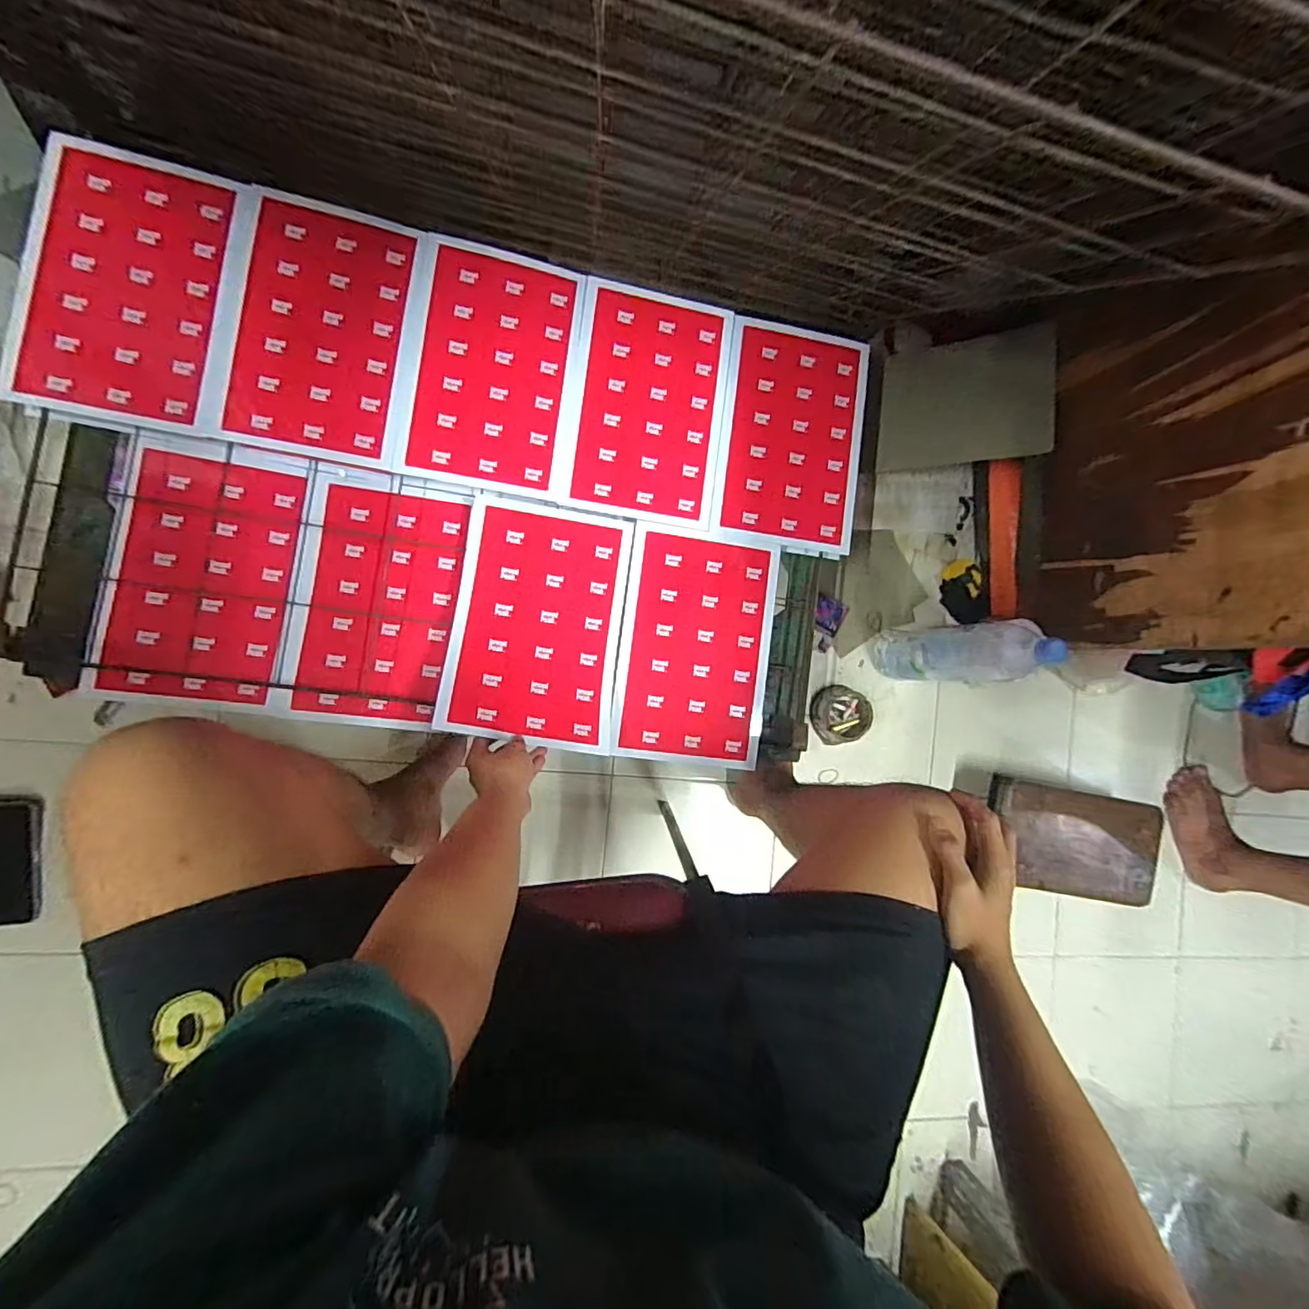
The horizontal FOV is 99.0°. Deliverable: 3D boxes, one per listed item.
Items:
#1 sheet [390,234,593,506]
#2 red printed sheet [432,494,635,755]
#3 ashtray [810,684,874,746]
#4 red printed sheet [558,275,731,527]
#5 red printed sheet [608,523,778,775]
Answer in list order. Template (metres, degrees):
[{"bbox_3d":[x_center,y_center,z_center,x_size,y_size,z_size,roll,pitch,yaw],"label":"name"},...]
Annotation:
[{"bbox_3d":[-0.214,-0.384,0.749,0.209,0.009,0.322,7,86,-10],"label":"sheet"},{"bbox_3d":[-0.148,-0.046,0.725,0.218,0.093,0.313,8,86,-9],"label":"red printed sheet"},{"bbox_3d":[0.330,0.108,0.992,0.099,0.045,0.101,0,89,-11],"label":"ashtray"},{"bbox_3d":[-0.007,-0.349,0.782,0.208,0.006,0.318,8,86,-9],"label":"red printed sheet"},{"bbox_3d":[0.060,-0.010,0.778,0.208,0.008,0.317,7,86,-9],"label":"red printed sheet"}]

